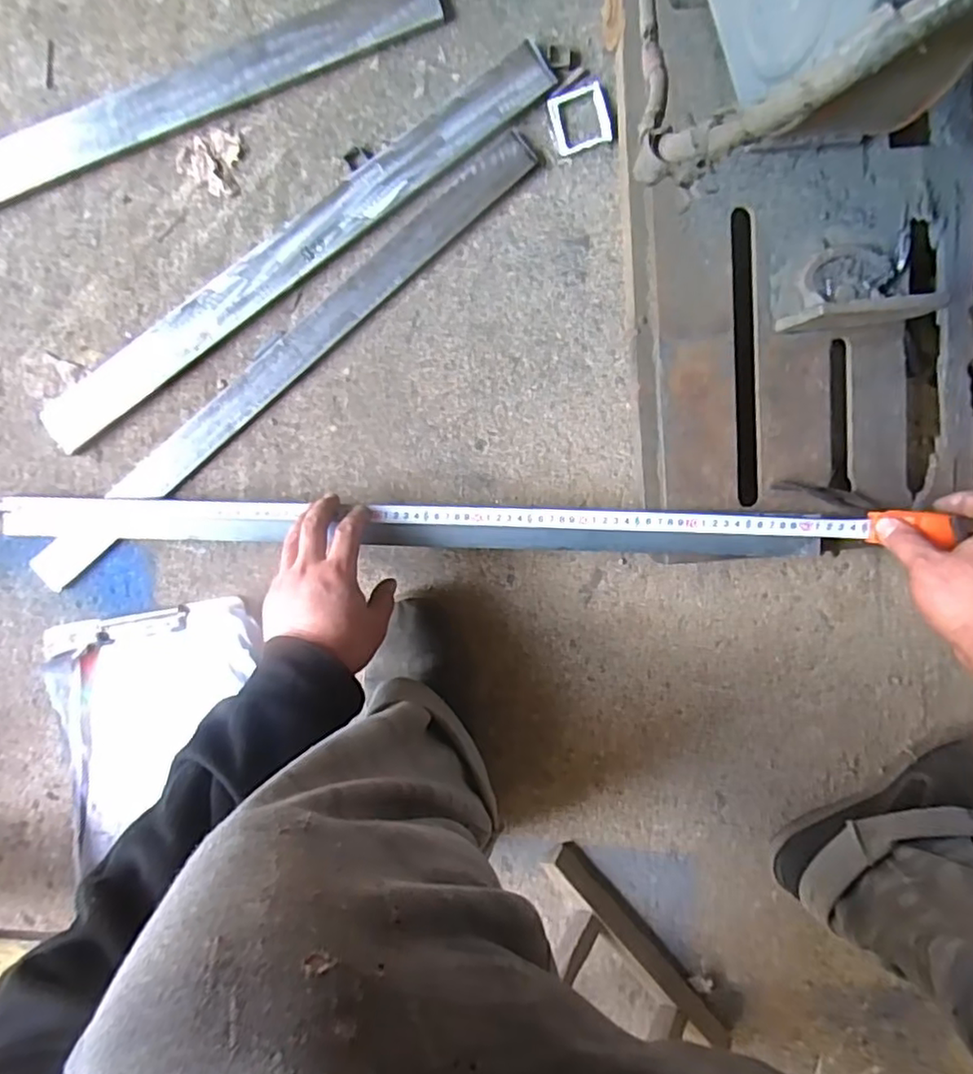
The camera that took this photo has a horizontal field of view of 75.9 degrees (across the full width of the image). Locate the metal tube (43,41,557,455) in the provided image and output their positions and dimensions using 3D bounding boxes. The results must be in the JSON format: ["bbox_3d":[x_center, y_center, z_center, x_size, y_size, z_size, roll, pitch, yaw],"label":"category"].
[{"bbox_3d":[-0.193,-0.279,0.610,0.592,0.022,0.059,-36,93,5],"label":"metal tube"}]

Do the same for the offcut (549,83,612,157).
[{"bbox_3d":[0.089,-0.397,0.591,0.054,0.006,0.052,-19,95,3],"label":"offcut"}]

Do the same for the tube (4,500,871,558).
[{"bbox_3d":[-0.077,-0.006,0.604,0.816,0.042,0.052,1,96,6],"label":"tube"}]

